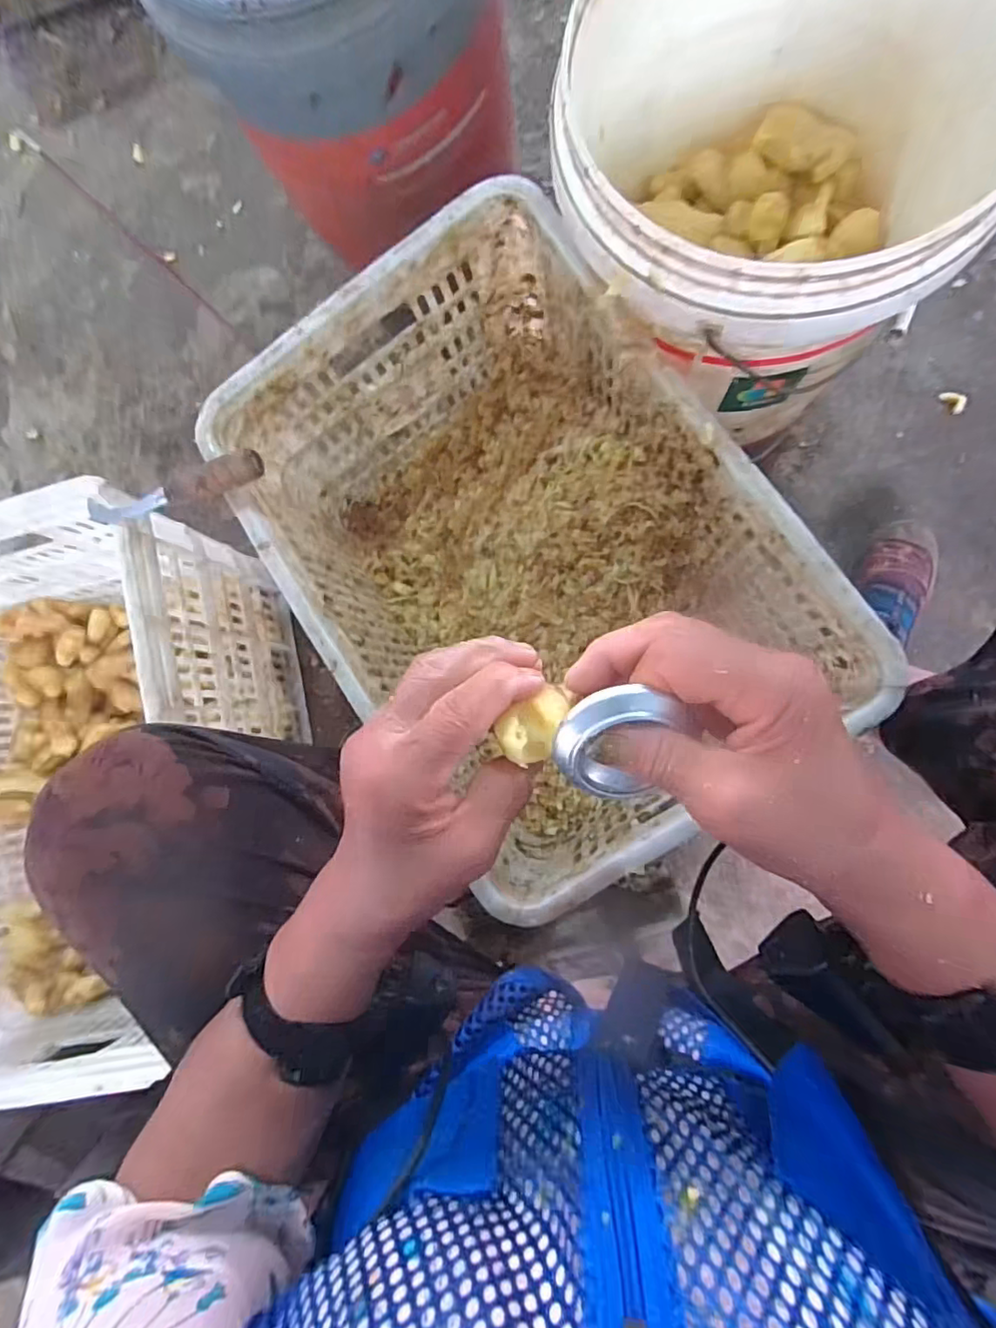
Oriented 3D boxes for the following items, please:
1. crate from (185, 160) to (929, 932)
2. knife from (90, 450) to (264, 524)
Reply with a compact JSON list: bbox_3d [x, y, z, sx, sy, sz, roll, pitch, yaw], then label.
[{"bbox_3d":[0.028,-0.094,0.586,0.359,0.280,0.509,-35,83,4],"label":"crate"},{"bbox_3d":[-0.289,-0.152,0.506,0.194,0.034,0.031,-7,89,24],"label":"knife"}]

